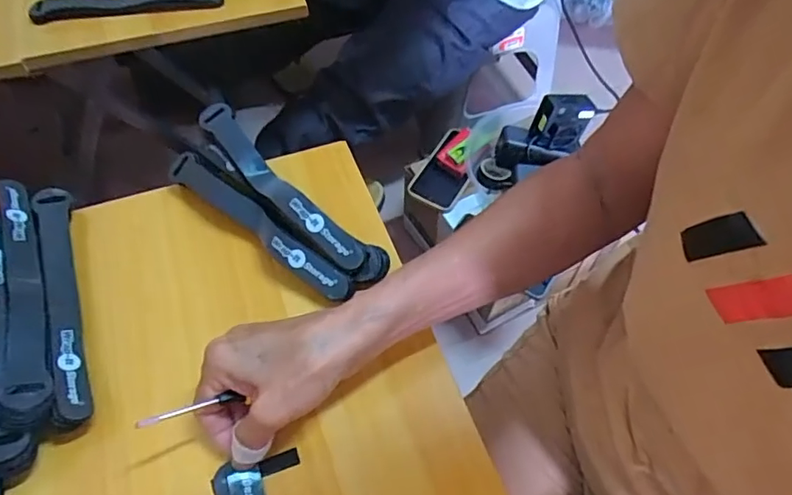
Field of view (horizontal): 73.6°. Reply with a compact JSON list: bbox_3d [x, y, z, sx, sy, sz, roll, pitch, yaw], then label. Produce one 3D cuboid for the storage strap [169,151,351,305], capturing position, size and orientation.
[{"bbox_3d":[-0.108,-0.021,0.404,0.184,0.025,0.023,36,63,19],"label":"storage strap"}]

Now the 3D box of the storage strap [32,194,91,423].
[{"bbox_3d":[-0.240,0.033,0.379,0.025,0.027,0.197,-18,60,-14],"label":"storage strap"}]

